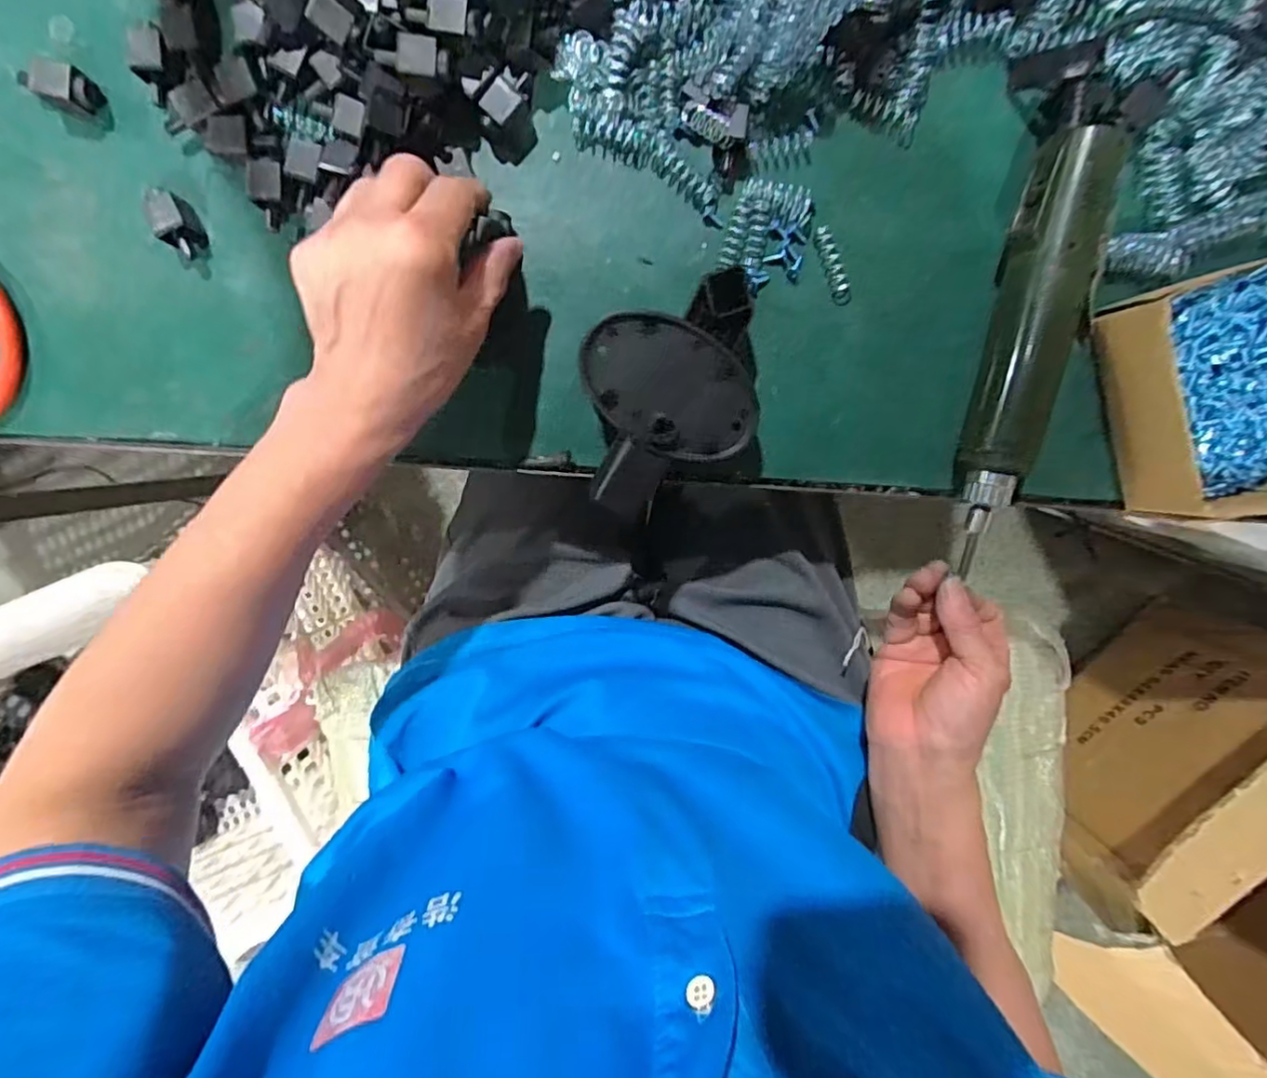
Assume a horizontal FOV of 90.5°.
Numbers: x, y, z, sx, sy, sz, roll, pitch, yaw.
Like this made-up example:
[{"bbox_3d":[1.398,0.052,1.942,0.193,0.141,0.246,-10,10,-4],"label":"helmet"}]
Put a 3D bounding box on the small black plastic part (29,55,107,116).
[{"bbox_3d":[-0.295,-0.236,0.327,0.026,0.015,0.018,20,98,-5],"label":"small black plastic part"}]

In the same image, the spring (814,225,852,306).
[{"bbox_3d":[0.115,-0.157,0.360,0.011,0.006,0.044,-24,100,2],"label":"spring"}]

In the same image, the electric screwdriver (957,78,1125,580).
[{"bbox_3d":[0.219,-0.110,0.351,0.035,0.031,0.245,8,103,-4],"label":"electric screwdriver"}]

